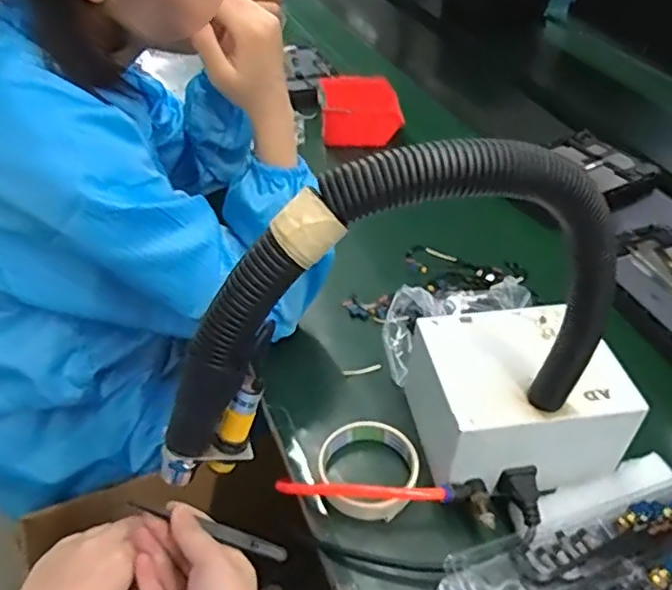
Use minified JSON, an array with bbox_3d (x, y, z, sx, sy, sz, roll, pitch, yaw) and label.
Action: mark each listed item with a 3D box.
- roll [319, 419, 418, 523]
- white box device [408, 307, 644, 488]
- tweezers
[{"bbox_3d":[0.029,0.156,0.547,0.083,0.028,0.091,2,41,-2],"label":"roll"},{"bbox_3d":[0.157,0.089,0.543,0.154,0.093,0.130,-4,42,-8],"label":"white box device"},{"bbox_3d":[-0.087,0.161,0.425,0.112,0.011,0.013,22,43,-7],"label":"tweezers"}]

